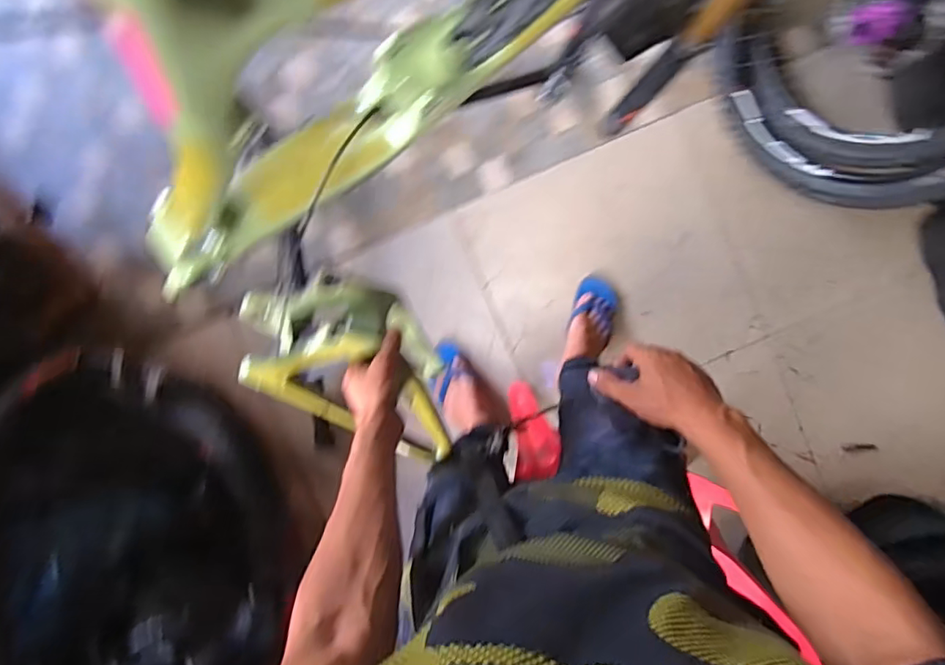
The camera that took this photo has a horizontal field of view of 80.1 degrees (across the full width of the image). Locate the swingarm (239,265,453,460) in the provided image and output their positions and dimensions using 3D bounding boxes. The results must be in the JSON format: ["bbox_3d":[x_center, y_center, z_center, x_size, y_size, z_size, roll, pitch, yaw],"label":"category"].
[{"bbox_3d":[-0.141,0.056,0.821,0.182,0.140,0.383,-28,138,12],"label":"swingarm"}]

